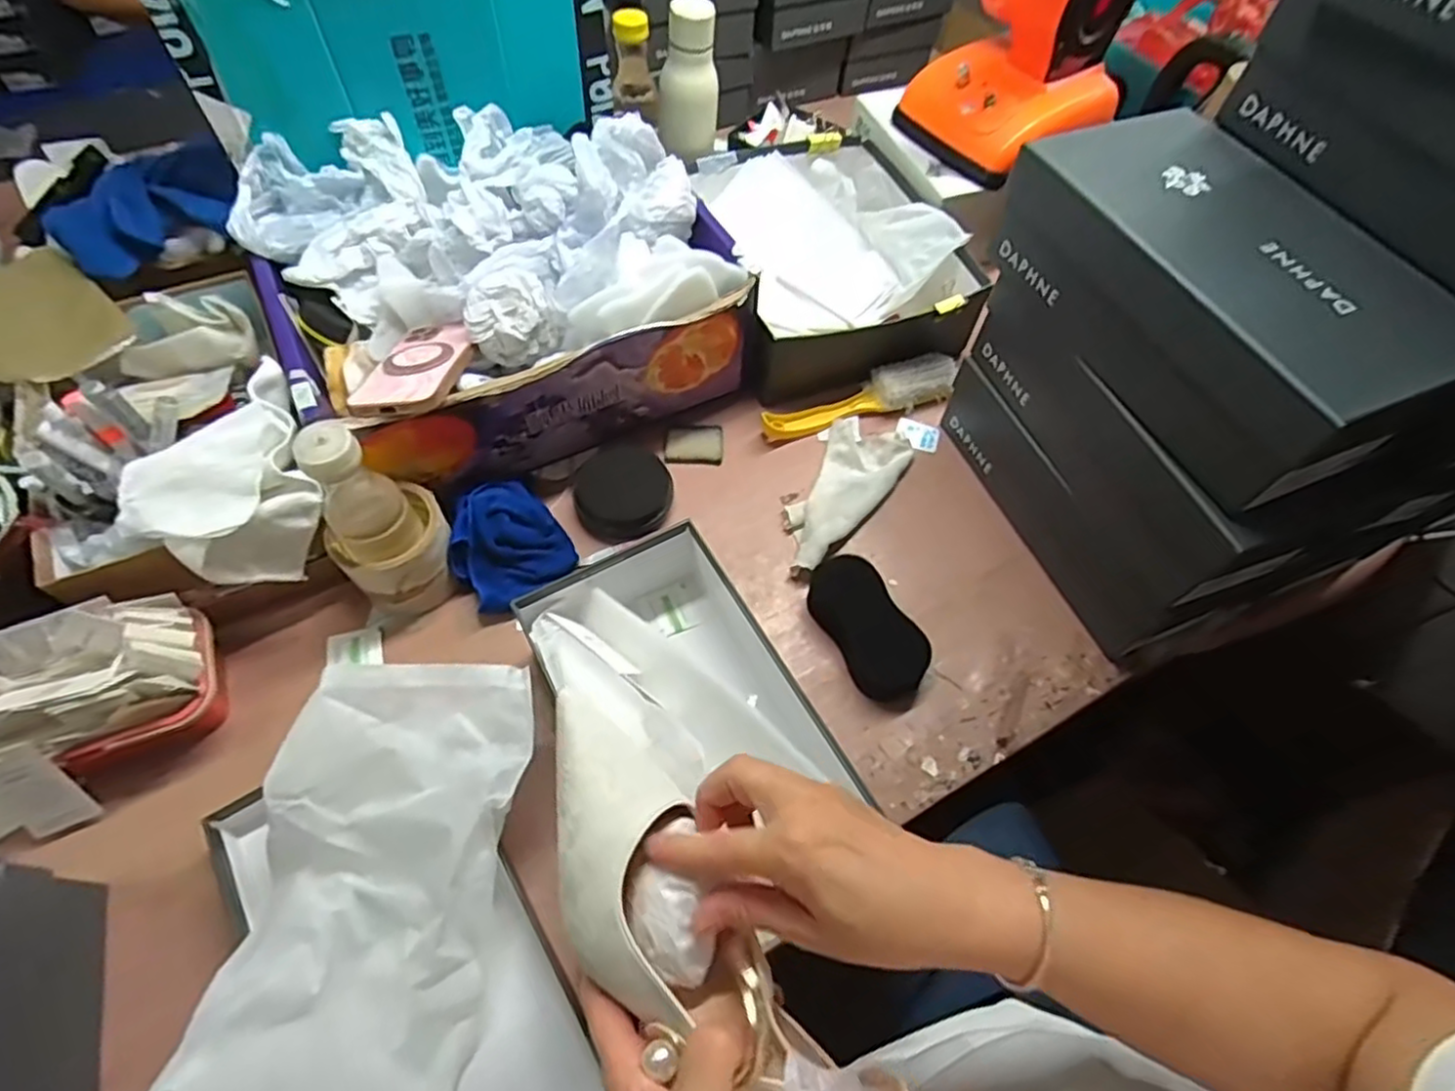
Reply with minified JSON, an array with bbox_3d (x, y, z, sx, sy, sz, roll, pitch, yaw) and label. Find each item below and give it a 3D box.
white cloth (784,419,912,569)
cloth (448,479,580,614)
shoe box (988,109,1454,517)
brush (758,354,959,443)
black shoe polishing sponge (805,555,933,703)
[{"bbox_3d":[0.110,-0.056,0.689,0.079,0.028,0.194,31,62,14],"label":"white cloth"},{"bbox_3d":[-0.196,-0.003,0.623,0.102,0.051,0.099,-33,67,-21],"label":"cloth"},{"bbox_3d":[0.363,-0.181,0.505,0.182,0.100,0.303,-18,62,-14],"label":"shoe box"},{"bbox_3d":[0.140,-0.159,0.740,0.216,0.035,0.050,-13,61,-11],"label":"brush"},{"bbox_3d":[0.121,0.069,0.609,0.060,0.035,0.128,-24,64,-17],"label":"black shoe polishing sponge"}]

